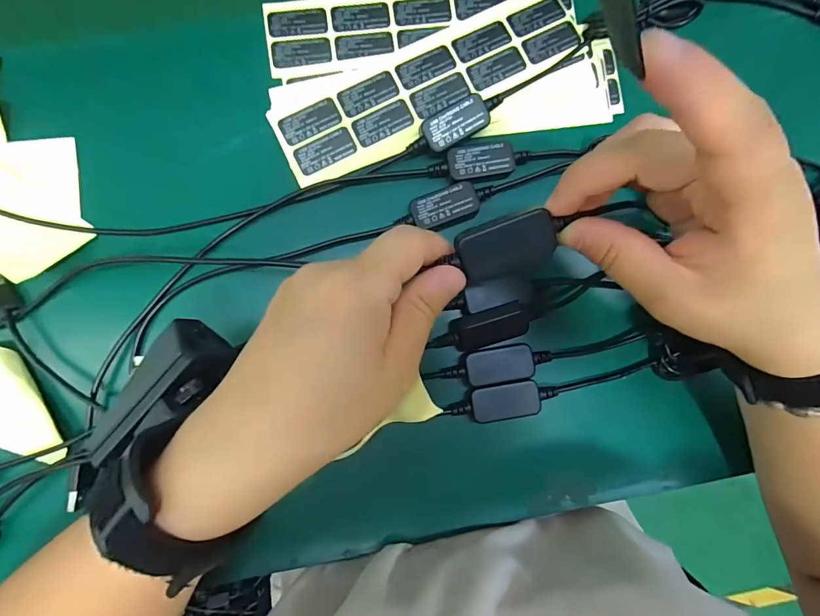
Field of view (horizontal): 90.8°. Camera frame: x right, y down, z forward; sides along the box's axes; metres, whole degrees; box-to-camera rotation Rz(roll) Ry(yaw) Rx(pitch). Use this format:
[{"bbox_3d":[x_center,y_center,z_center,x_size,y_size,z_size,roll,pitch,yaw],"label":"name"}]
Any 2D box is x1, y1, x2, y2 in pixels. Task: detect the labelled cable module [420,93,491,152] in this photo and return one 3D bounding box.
[{"bbox_3d":[0.029,-0.115,0.252,0.043,0.010,0.021,-30,89,-4],"label":"labelled cable module"}]

